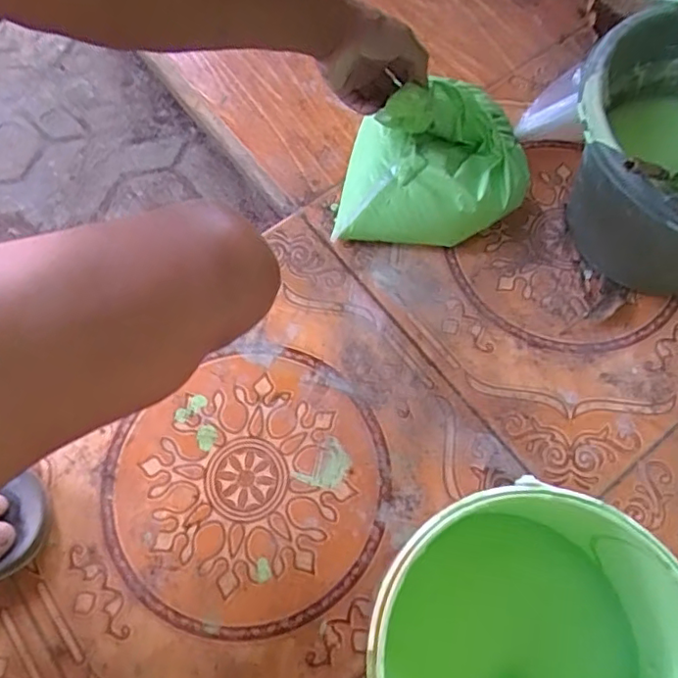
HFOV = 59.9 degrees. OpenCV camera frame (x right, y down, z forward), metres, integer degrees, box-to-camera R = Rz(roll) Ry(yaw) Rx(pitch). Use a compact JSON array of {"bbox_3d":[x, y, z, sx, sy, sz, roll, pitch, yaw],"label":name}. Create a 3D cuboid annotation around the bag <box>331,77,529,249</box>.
[{"bbox_3d":[0.091,-0.170,0.579,0.197,0.106,0.126,-24,70,-9],"label":"bag"}]

